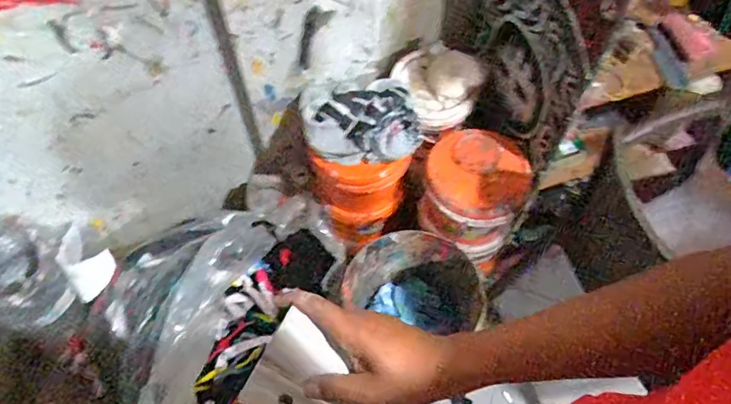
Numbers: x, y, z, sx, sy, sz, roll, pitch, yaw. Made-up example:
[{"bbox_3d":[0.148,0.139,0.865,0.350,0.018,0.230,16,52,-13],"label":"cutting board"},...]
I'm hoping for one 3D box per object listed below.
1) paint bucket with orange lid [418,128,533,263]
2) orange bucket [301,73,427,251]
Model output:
[{"bbox_3d":[0.245,-0.023,1.177,0.204,0.208,0.209,0,59,0],"label":"paint bucket with orange lid"},{"bbox_3d":[-0.012,-0.102,1.254,0.231,0.394,0.259,-8,60,-4],"label":"orange bucket"}]

